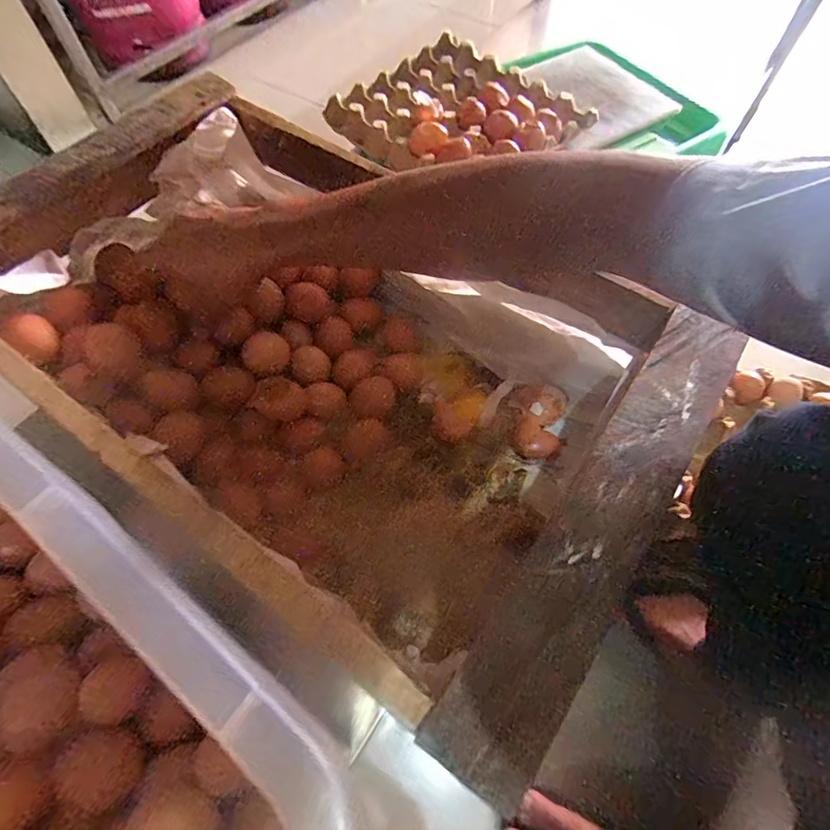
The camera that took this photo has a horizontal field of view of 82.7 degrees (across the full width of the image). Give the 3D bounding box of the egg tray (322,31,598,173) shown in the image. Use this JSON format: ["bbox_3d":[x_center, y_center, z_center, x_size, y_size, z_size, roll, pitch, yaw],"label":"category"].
[{"bbox_3d":[0.066,-0.455,0.697,0.296,0.040,0.273,40,69,20],"label":"egg tray"}]

